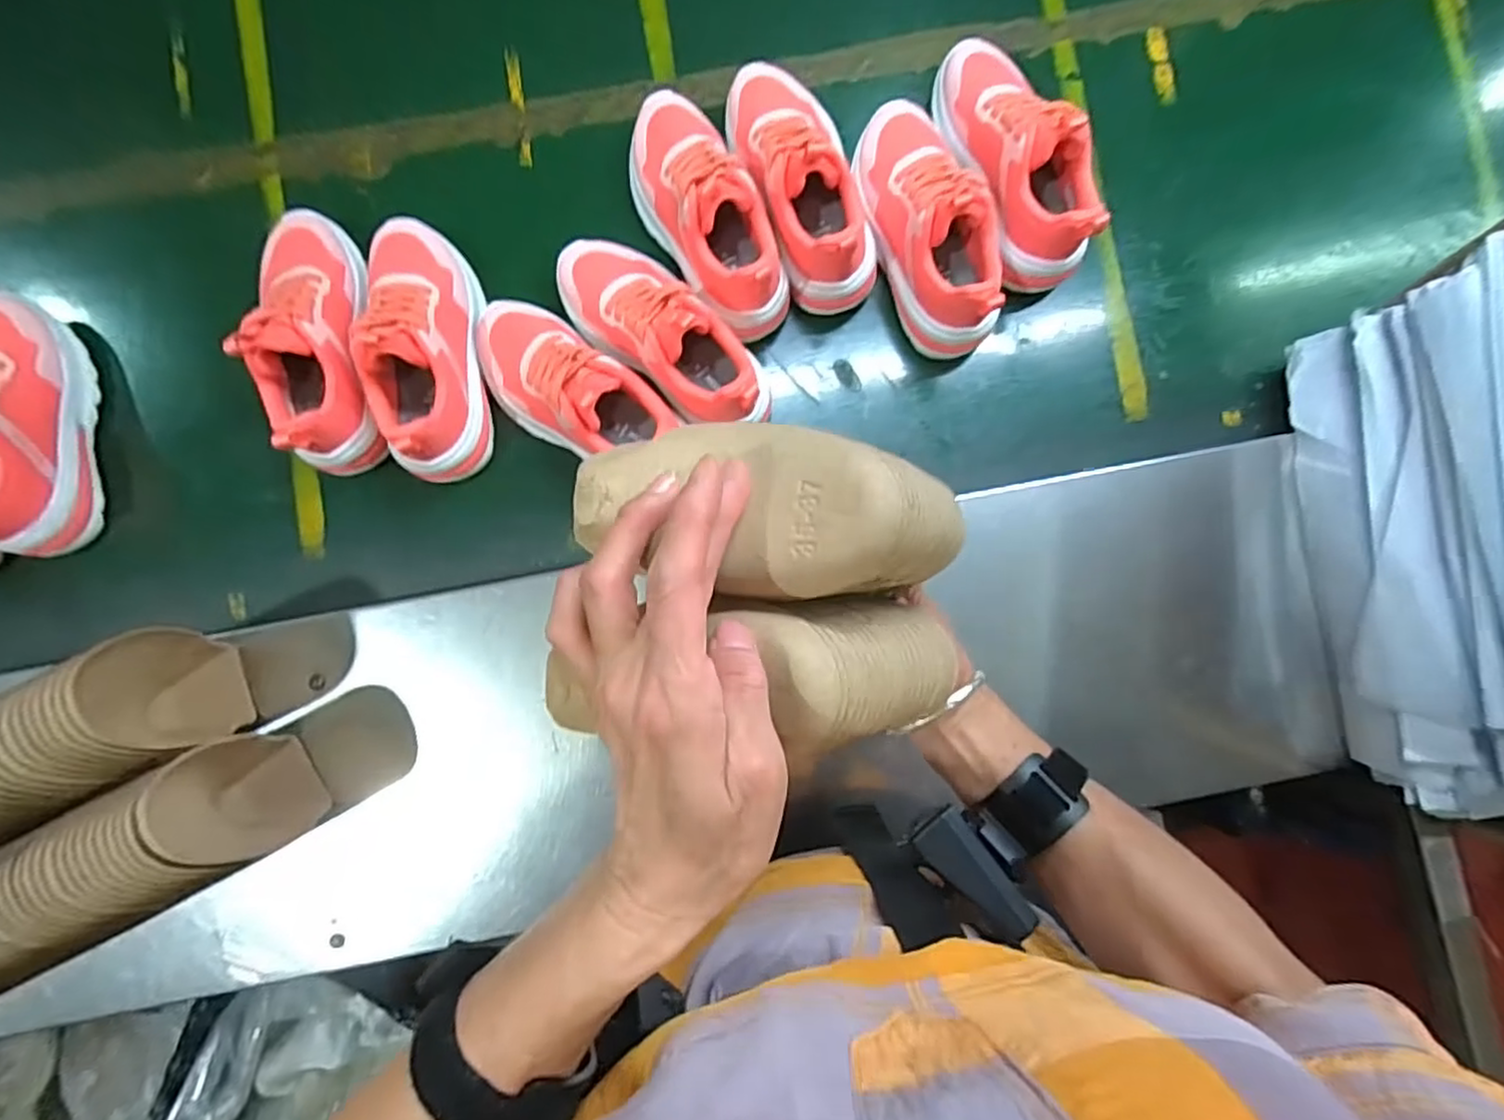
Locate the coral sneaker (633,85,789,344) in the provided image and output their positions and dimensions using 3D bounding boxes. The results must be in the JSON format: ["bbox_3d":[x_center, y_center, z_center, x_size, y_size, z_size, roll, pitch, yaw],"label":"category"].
[{"bbox_3d":[-0.037,-0.275,0.530,0.072,0.084,0.201,-29,87,-4],"label":"coral sneaker"}]

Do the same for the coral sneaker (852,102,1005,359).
[{"bbox_3d":[0.136,-0.264,0.534,0.074,0.099,0.197,-13,86,-3],"label":"coral sneaker"}]

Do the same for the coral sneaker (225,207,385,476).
[{"bbox_3d":[-0.337,-0.171,0.527,0.068,0.099,0.203,-11,86,-3],"label":"coral sneaker"}]

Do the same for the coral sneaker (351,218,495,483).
[{"bbox_3d":[-0.250,-0.167,0.528,0.076,0.101,0.201,-6,86,-3],"label":"coral sneaker"}]

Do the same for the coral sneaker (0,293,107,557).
[{"bbox_3d":[-0.564,-0.107,0.524,0.080,0.087,0.203,-7,86,-3],"label":"coral sneaker"}]

